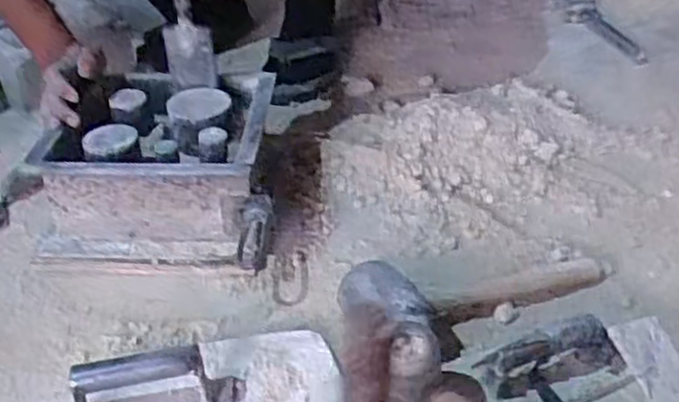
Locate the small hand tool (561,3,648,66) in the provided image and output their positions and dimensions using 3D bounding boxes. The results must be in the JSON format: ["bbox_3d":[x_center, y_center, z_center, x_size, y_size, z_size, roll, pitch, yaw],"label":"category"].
[{"bbox_3d":[0.444,-0.282,1.290,0.059,0.018,0.220,-7,39,-9],"label":"small hand tool"}]

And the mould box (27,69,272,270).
[{"bbox_3d":[-0.201,-0.037,0.870,0.267,0.126,0.241,1,37,6],"label":"mould box"}]

